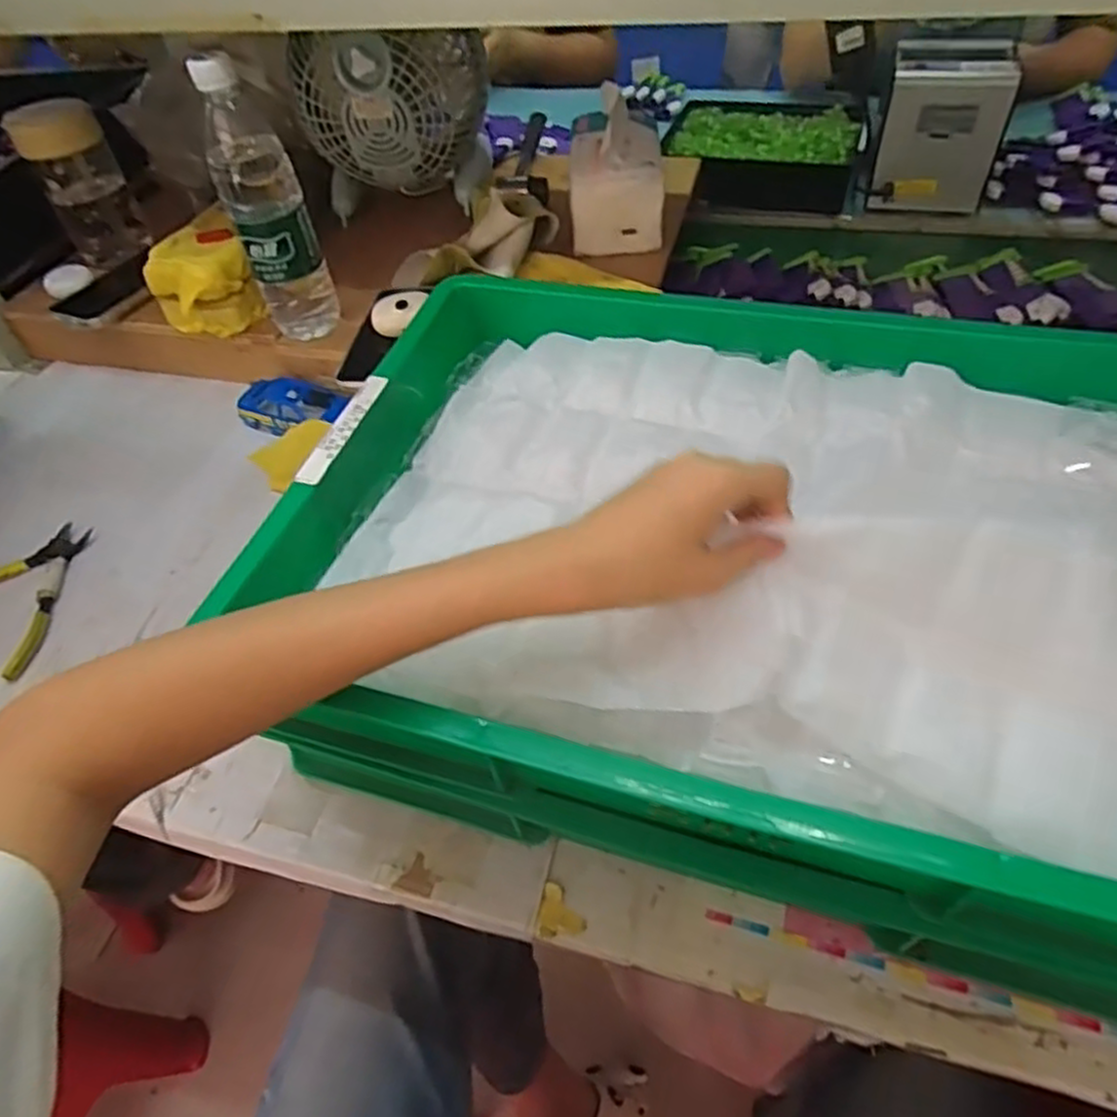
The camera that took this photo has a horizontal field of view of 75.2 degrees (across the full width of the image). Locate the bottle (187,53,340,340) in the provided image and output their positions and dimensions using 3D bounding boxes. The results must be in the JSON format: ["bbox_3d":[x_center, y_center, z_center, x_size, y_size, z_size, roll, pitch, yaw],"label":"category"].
[{"bbox_3d":[-0.256,-0.305,0.639,0.062,0.229,0.058,-21,52,-11],"label":"bottle"}]

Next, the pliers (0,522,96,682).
[{"bbox_3d":[-0.452,0.025,0.609,0.123,0.018,0.135,16,54,18],"label":"pliers"}]

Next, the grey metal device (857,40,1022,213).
[{"bbox_3d":[0.431,-0.491,0.832,0.127,0.139,0.105,7,52,11],"label":"grey metal device"}]

